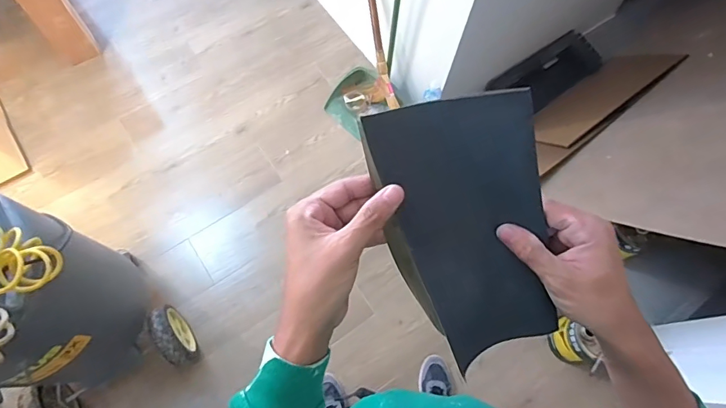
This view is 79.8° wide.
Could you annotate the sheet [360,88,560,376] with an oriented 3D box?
[{"bbox_3d":[0.091,0.032,0.363,0.124,0.033,0.239,-14,111,14],"label":"sheet"}]

